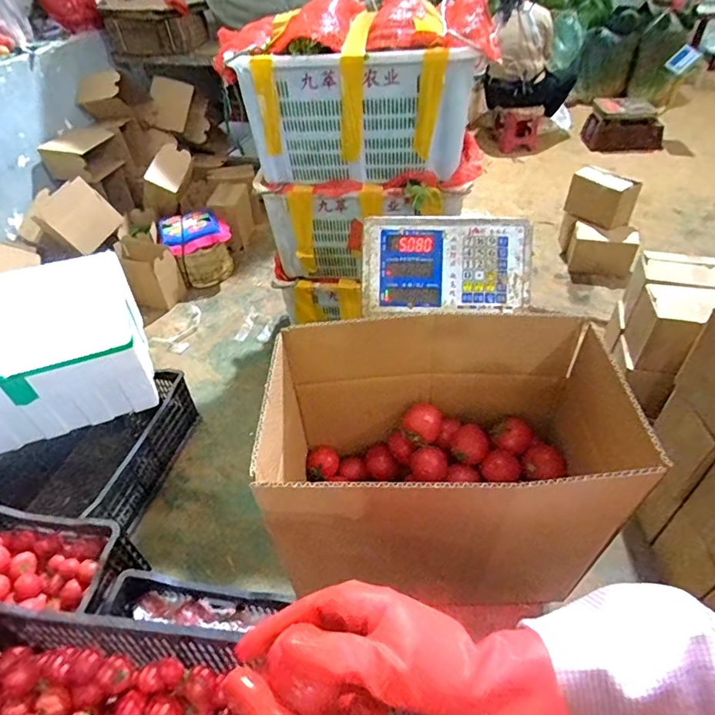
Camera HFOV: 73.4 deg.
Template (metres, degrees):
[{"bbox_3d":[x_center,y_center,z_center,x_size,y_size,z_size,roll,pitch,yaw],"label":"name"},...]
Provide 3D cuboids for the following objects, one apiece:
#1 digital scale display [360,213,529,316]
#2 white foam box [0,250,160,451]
[{"bbox_3d":[0.126,-0.127,0.706,0.231,0.142,0.070,1,1,3],"label":"digital scale display"},{"bbox_3d":[-0.972,-0.024,1.450,0.601,0.317,0.455,-19,46,-15],"label":"white foam box"}]

